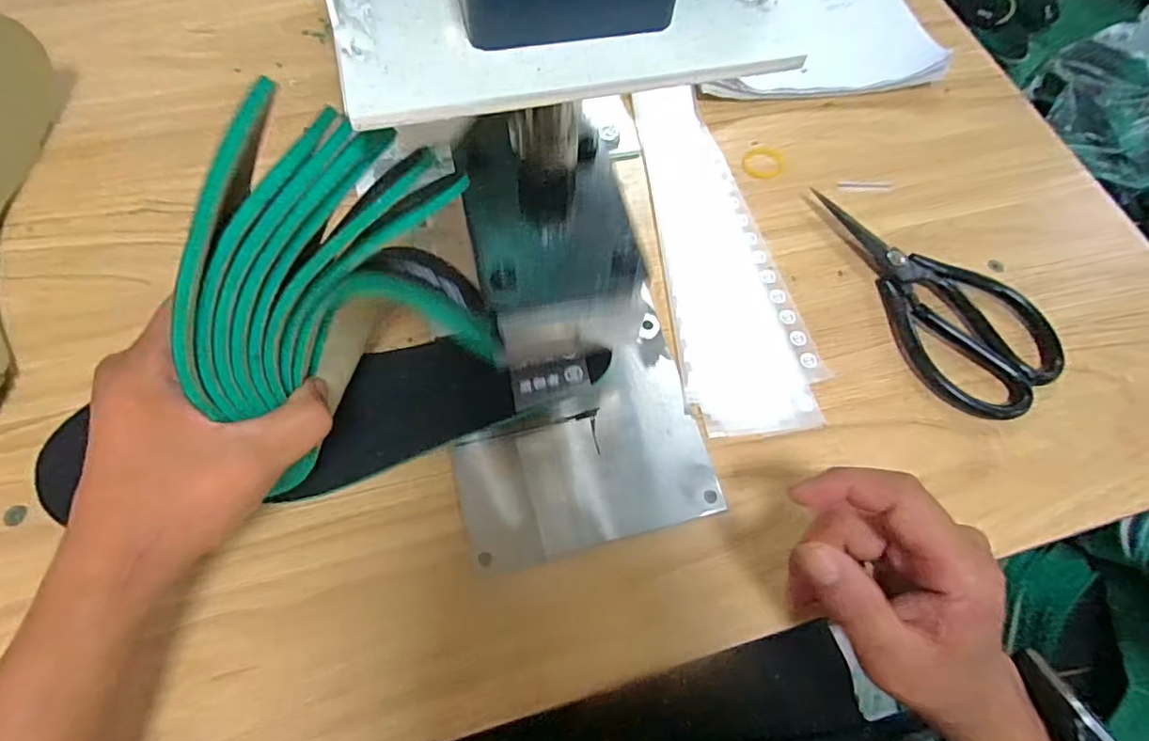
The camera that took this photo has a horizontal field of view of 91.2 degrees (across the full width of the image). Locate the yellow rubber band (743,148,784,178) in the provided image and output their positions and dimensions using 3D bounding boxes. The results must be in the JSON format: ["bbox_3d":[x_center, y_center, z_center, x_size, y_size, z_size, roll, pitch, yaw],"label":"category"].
[{"bbox_3d":[0.143,-0.157,0.424,0.030,0.004,0.029,1,66,-3],"label":"yellow rubber band"}]

